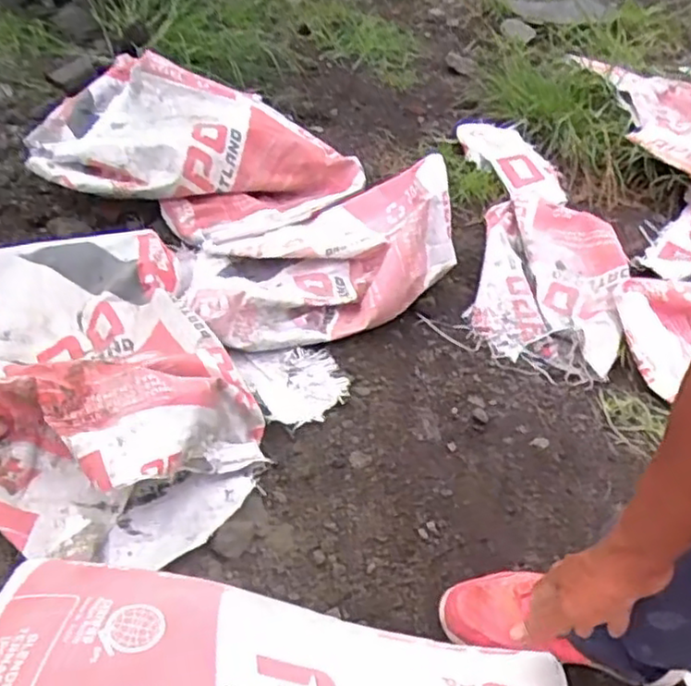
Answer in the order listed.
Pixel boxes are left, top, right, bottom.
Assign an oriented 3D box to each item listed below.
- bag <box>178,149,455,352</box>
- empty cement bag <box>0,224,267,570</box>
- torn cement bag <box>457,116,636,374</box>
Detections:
[{"bbox_3d":[-0.038,-0.150,1.135,0.477,0.185,0.251,-15,48,-22],"label":"bag"},{"bbox_3d":[-0.386,0.011,0.934,0.407,0.113,0.657,-29,55,-32],"label":"empty cement bag"},{"bbox_3d":[0.373,-0.228,1.368,0.269,0.136,0.675,7,41,-1],"label":"torn cement bag"}]

